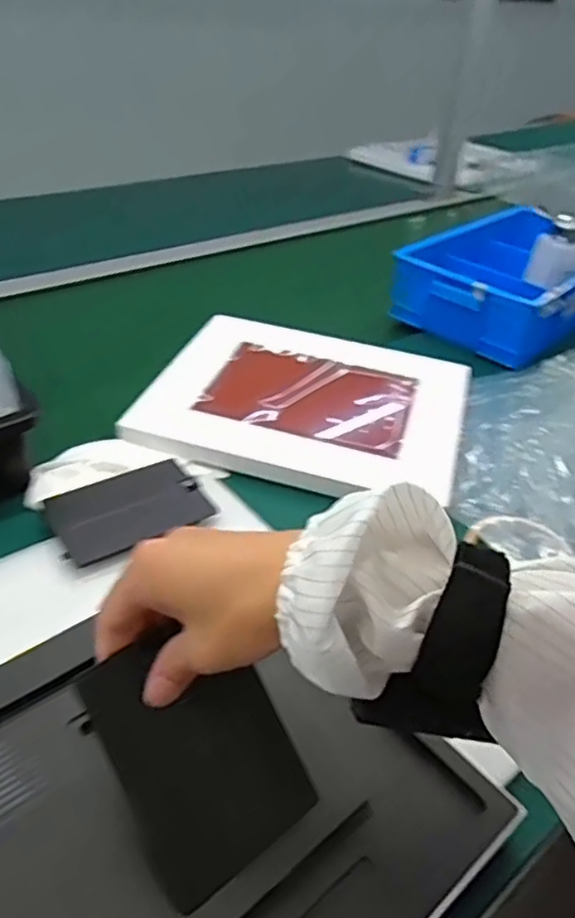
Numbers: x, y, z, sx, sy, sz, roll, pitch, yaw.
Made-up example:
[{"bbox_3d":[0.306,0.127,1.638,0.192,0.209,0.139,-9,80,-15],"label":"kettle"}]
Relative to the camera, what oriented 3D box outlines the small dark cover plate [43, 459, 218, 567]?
[{"bbox_3d":[-0.125,0.037,0.518,0.114,0.005,0.091,-17,42,-27],"label":"small dark cover plate"}]

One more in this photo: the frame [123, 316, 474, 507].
[{"bbox_3d":[0.021,-0.059,0.649,0.294,0.027,0.226,14,37,12],"label":"frame"}]

